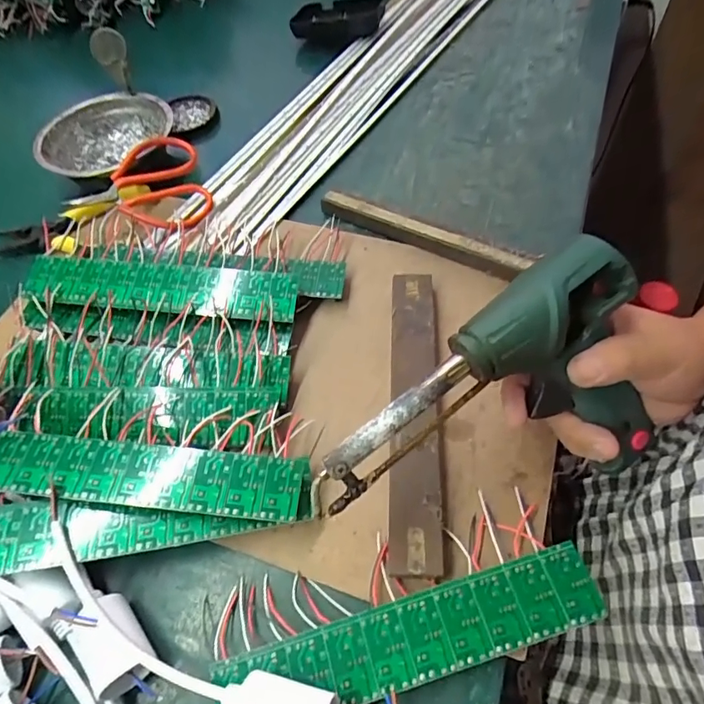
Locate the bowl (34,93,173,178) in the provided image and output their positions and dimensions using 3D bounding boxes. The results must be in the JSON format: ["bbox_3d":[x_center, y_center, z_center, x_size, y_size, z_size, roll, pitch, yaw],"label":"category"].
[{"bbox_3d":[-0.237,-0.206,0.479,0.124,0.041,0.124,-2,60,3],"label":"bowl"}]

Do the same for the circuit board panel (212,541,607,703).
[{"bbox_3d":[0.030,0.149,0.252,0.200,0.004,0.037,-17,59,-3],"label":"circuit board panel"}]

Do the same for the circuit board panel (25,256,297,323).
[{"bbox_3d":[-0.142,-0.049,0.362,0.200,0.007,0.039,5,71,2],"label":"circuit board panel"}]

